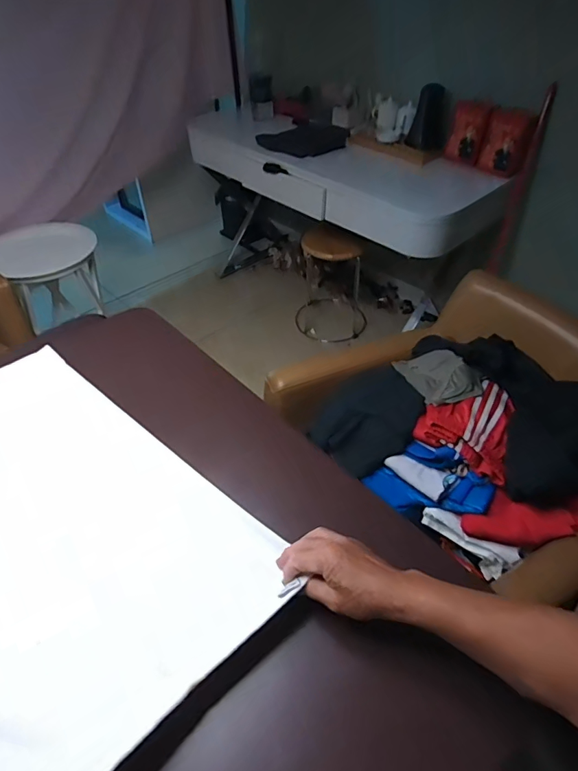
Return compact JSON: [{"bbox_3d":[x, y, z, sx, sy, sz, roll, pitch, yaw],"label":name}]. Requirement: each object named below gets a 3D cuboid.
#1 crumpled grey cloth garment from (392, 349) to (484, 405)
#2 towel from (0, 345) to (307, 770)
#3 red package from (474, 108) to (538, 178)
[{"bbox_3d":[0.331,-0.024,0.975,0.143,0.025,0.199,-17,32,-9],"label":"crumpled grey cloth garment"},{"bbox_3d":[-0.346,0.172,0.638,0.664,0.073,0.375,34,54,29],"label":"towel"},{"bbox_3d":[0.764,-0.862,1.609,0.165,0.202,0.077,34,47,29],"label":"red package"}]

